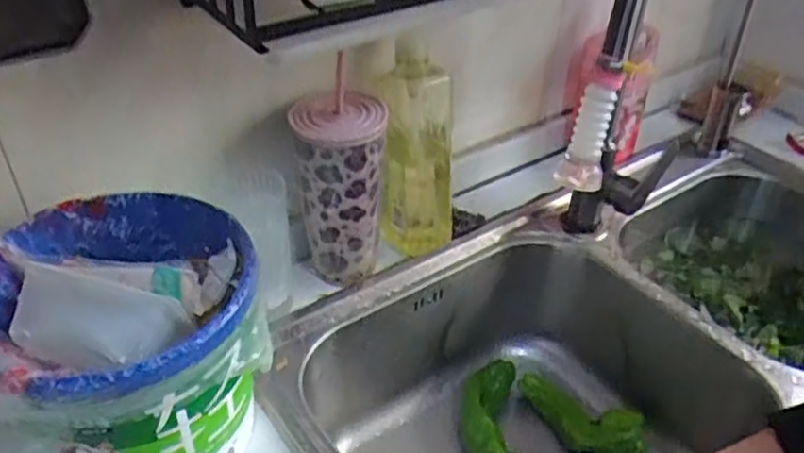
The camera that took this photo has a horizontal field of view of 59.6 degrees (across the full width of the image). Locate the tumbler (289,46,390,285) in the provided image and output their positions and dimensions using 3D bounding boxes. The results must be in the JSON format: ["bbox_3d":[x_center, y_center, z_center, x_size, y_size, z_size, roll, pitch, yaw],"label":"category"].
[{"bbox_3d":[-0.063,-0.041,0.744,0.085,0.226,0.092,2,38,-2],"label":"tumbler"}]

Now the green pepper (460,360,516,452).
[{"bbox_3d":[0.111,0.245,0.861,0.076,0.044,0.181,10,43,-8],"label":"green pepper"}]

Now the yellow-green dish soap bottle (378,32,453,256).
[{"bbox_3d":[0.019,-0.084,0.778,0.086,0.229,0.084,6,38,4],"label":"yellow-green dish soap bottle"}]

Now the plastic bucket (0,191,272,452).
[{"bbox_3d":[-0.220,0.083,0.554,0.205,0.201,0.212,2,38,-2],"label":"plastic bucket"}]

